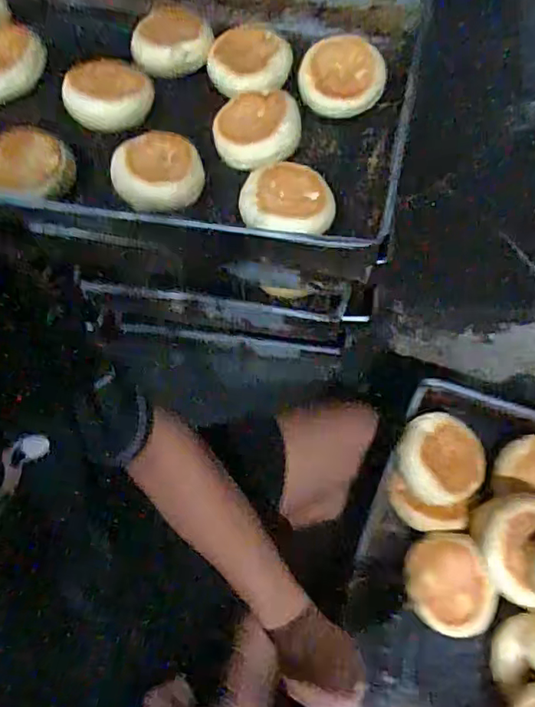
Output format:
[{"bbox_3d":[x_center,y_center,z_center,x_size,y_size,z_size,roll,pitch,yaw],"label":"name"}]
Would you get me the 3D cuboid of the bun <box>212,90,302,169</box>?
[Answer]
[{"bbox_3d":[-0.012,-0.247,0.616,0.094,0.037,0.093,-3,65,1],"label":"bun"}]

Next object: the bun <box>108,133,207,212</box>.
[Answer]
[{"bbox_3d":[-0.115,-0.191,0.593,0.090,0.045,0.091,-1,65,2],"label":"bun"}]

